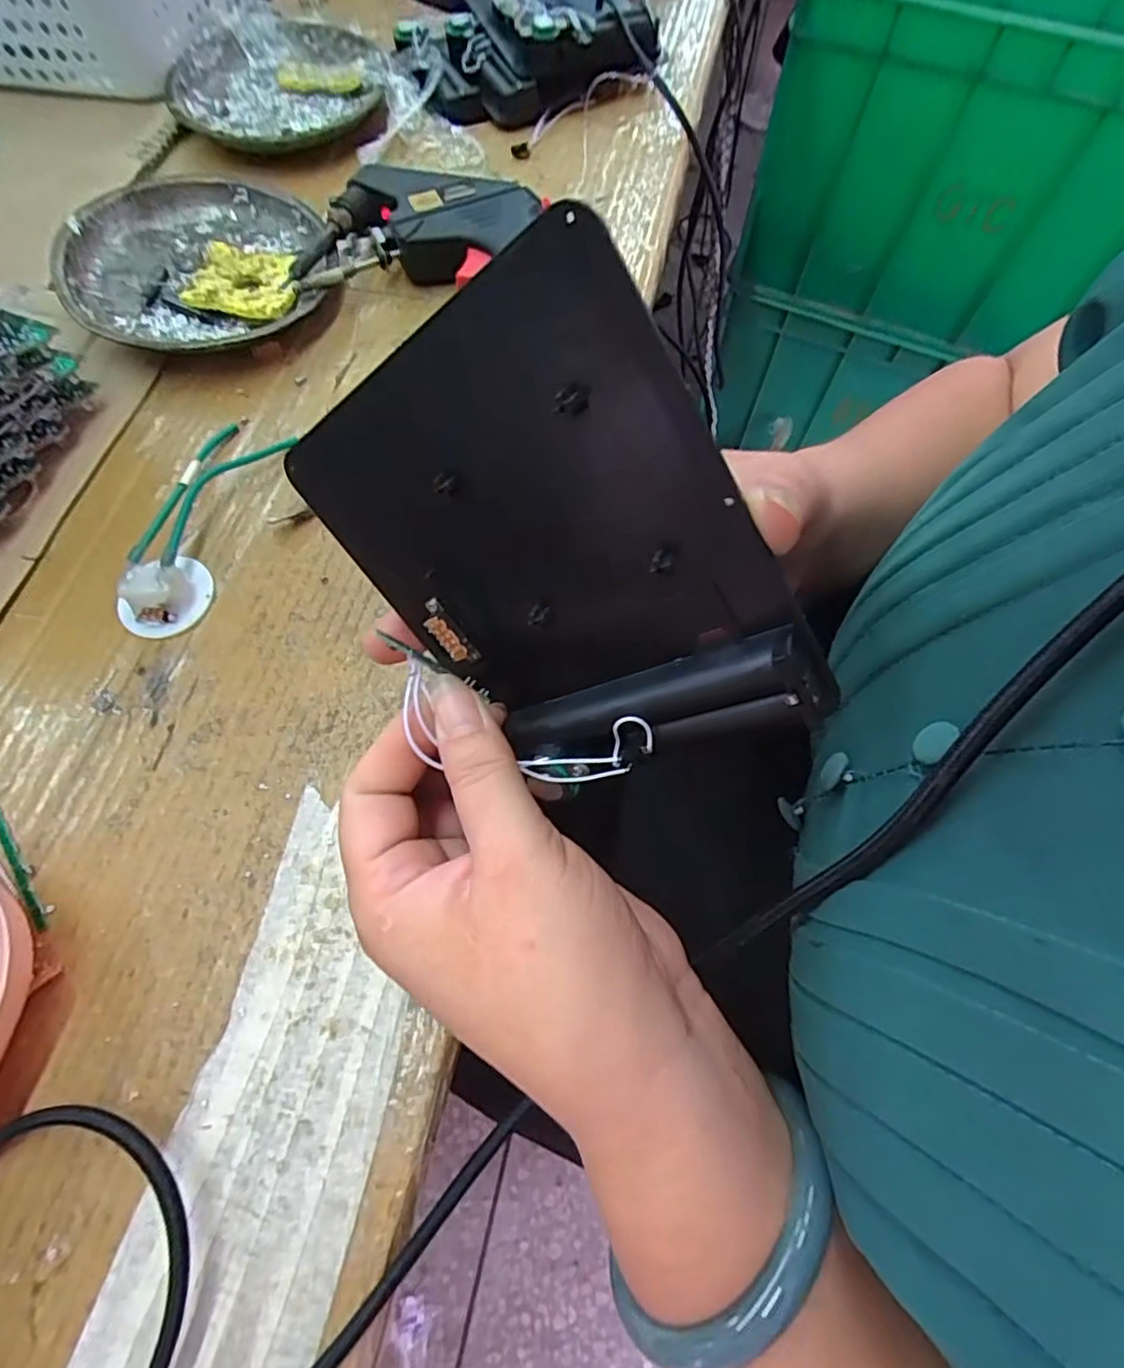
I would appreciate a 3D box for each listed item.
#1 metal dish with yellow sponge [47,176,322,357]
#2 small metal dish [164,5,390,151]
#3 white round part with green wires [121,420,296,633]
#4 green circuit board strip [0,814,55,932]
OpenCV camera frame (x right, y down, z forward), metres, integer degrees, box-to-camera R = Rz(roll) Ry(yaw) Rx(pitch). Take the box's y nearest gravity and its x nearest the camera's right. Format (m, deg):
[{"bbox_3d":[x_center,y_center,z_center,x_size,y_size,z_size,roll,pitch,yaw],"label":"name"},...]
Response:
[{"bbox_3d":[-0.206,-0.237,0.357,0.134,0.033,0.139,-12,67,-6],"label":"metal dish with yellow sponge"},{"bbox_3d":[-0.189,-0.405,0.423,0.142,0.029,0.128,-17,67,-8],"label":"small metal dish"},{"bbox_3d":[-0.173,-0.081,0.300,0.040,0.018,0.124,11,66,4],"label":"white round part with green wires"},{"bbox_3d":[-0.212,0.070,0.243,0.007,0.004,0.057,-37,72,-16],"label":"green circuit board strip"}]

